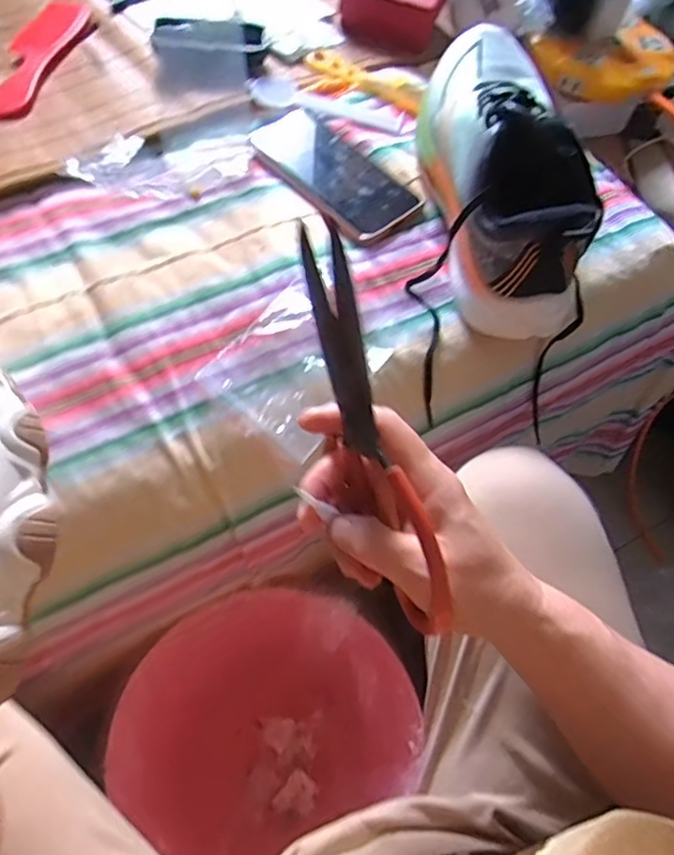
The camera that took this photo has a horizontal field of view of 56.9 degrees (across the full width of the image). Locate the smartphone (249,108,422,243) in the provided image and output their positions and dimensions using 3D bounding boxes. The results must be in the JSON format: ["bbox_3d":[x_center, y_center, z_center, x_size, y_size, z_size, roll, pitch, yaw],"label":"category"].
[{"bbox_3d":[-0.007,-0.230,0.554,0.081,0.010,0.170,-36,67,-22],"label":"smartphone"}]

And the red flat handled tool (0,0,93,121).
[{"bbox_3d":[-0.306,-0.385,0.635,0.064,0.013,0.234,7,59,1],"label":"red flat handled tool"}]

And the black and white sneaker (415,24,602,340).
[{"bbox_3d":[0.131,-0.213,0.493,0.099,0.099,0.276,-6,59,-7],"label":"black and white sneaker"}]

